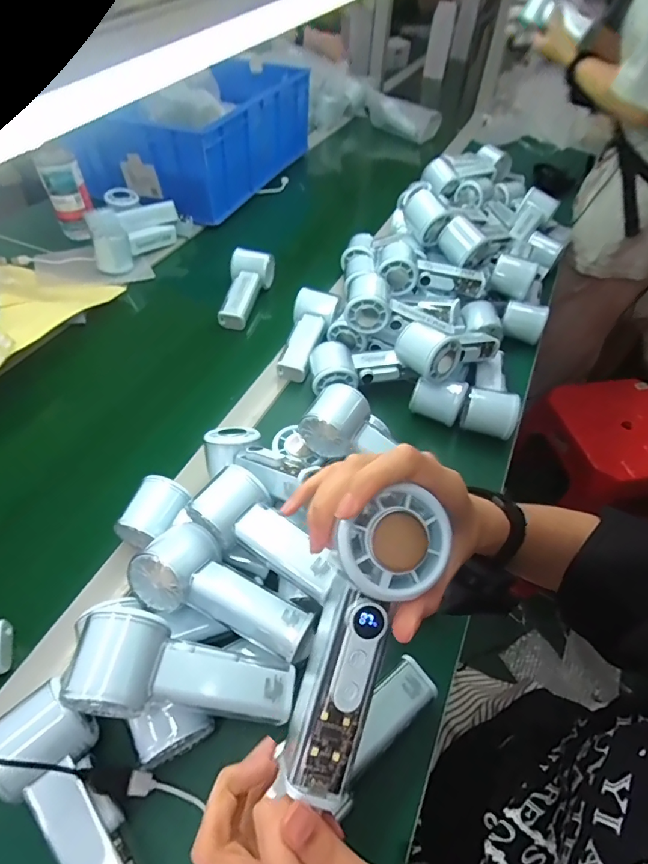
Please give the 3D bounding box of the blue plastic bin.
[{"bbox_3d":[-0.218,-0.638,0.985,0.266,0.144,0.514,23,53,16],"label":"blue plastic bin"}]

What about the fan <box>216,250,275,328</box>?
[{"bbox_3d":[-0.127,-0.220,0.716,0.056,0.047,0.139,13,64,9],"label":"fan"}]

